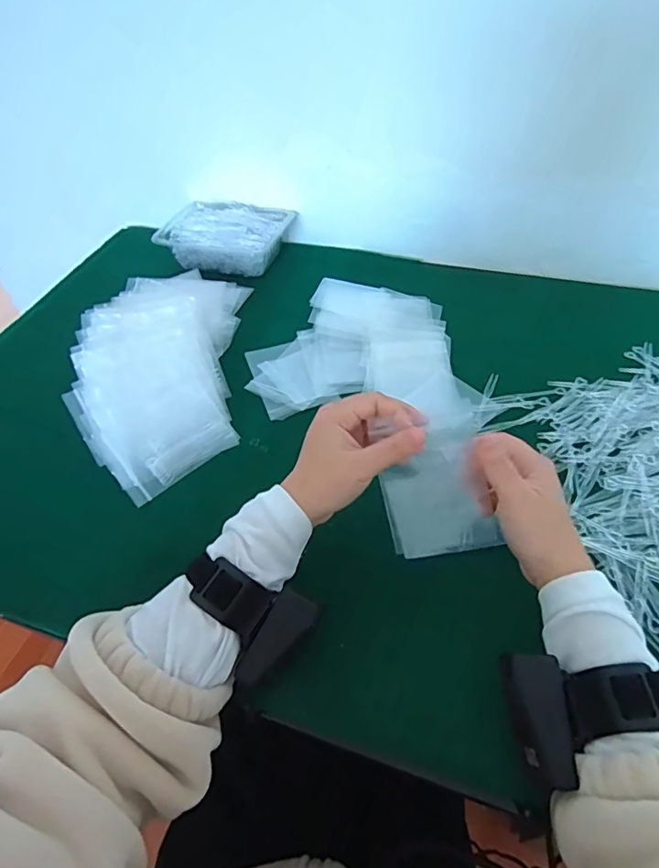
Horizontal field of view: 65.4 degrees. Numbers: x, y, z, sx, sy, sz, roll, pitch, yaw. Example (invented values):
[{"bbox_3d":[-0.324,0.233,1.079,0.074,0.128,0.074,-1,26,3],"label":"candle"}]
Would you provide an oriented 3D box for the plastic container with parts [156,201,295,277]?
[{"bbox_3d":[-0.150,-0.286,0.748,0.183,0.054,0.107,7,50,10],"label":"plastic container with parts"}]

